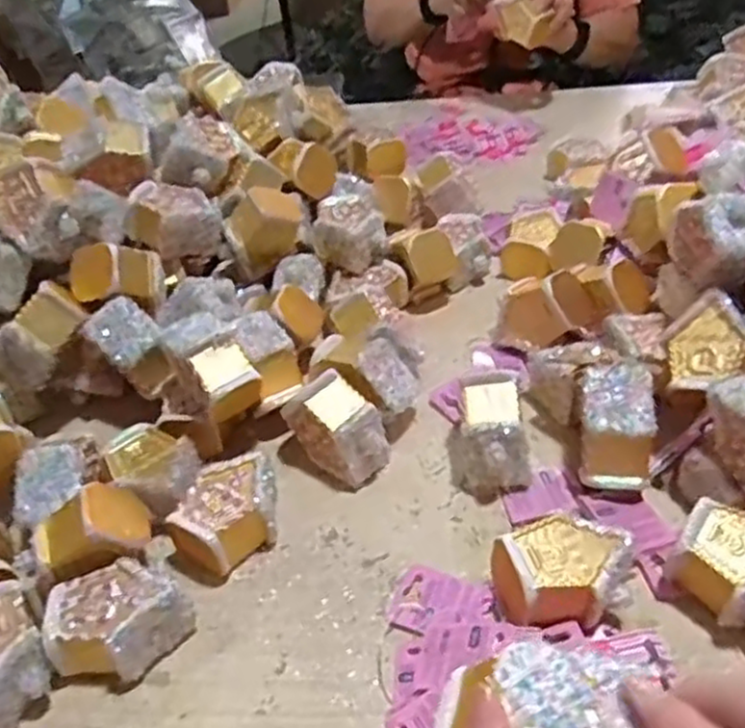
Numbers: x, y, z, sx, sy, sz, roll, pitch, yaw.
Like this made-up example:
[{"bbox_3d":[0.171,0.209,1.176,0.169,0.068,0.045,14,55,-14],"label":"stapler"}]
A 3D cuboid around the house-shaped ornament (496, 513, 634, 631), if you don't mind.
[{"bbox_3d":[0.117,0.132,0.474,0.082,0.047,0.064,-10,44,-12],"label":"house-shaped ornament"}]

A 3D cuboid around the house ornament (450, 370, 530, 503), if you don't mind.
[{"bbox_3d":[0.089,0.053,0.563,0.057,0.075,0.067,-8,40,0],"label":"house ornament"}]

